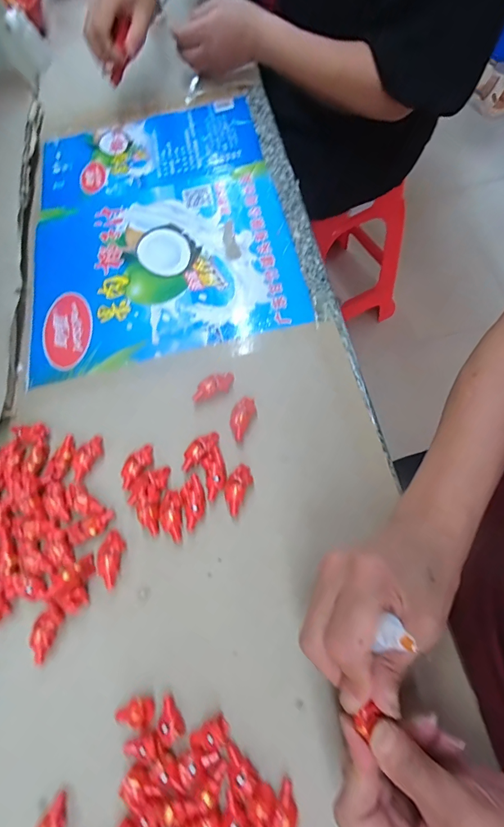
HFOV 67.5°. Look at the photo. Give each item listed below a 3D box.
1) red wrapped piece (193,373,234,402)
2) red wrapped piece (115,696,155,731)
[{"bbox_3d":[-0.036,-0.024,0.349,0.041,0.015,0.017,-22,67,-3],"label":"red wrapped piece"},{"bbox_3d":[-0.079,0.202,0.256,0.026,0.015,0.015,5,68,8],"label":"red wrapped piece"}]

